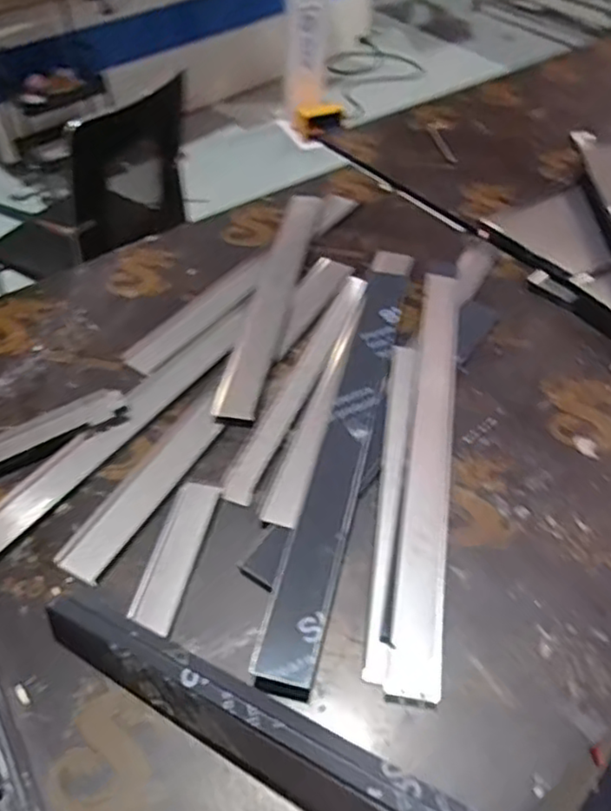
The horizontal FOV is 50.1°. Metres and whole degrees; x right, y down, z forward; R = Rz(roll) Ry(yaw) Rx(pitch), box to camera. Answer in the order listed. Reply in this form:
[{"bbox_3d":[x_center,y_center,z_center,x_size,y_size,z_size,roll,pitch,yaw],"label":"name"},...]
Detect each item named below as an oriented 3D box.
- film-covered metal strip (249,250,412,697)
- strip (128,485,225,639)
[{"bbox_3d":[0.075,0.031,1.058,0.082,0.044,0.854,11,49,10],"label":"film-covered metal strip"},{"bbox_3d":[-0.186,0.208,0.932,0.066,0.013,0.231,10,48,9],"label":"strip"}]

